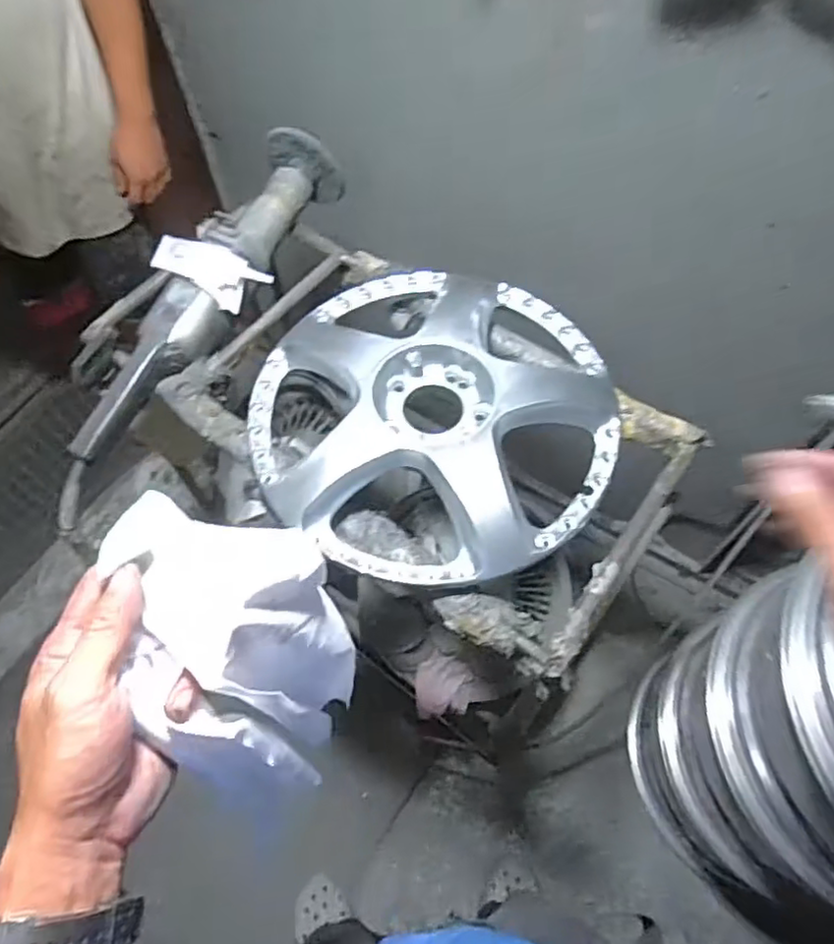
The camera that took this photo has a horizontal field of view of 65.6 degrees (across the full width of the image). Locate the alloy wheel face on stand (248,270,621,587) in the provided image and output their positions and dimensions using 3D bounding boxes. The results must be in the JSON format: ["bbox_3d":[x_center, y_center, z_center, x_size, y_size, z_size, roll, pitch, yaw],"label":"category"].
[{"bbox_3d":[0.020,-0.079,0.759,0.418,0.052,0.410,-1,61,2],"label":"alloy wheel face on stand"}]

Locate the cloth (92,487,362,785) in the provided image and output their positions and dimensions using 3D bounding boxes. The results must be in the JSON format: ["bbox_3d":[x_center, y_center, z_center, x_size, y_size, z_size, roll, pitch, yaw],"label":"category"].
[{"bbox_3d":[-0.108,0.109,0.398,0.117,0.153,0.125,5,62,5],"label":"cloth"}]

